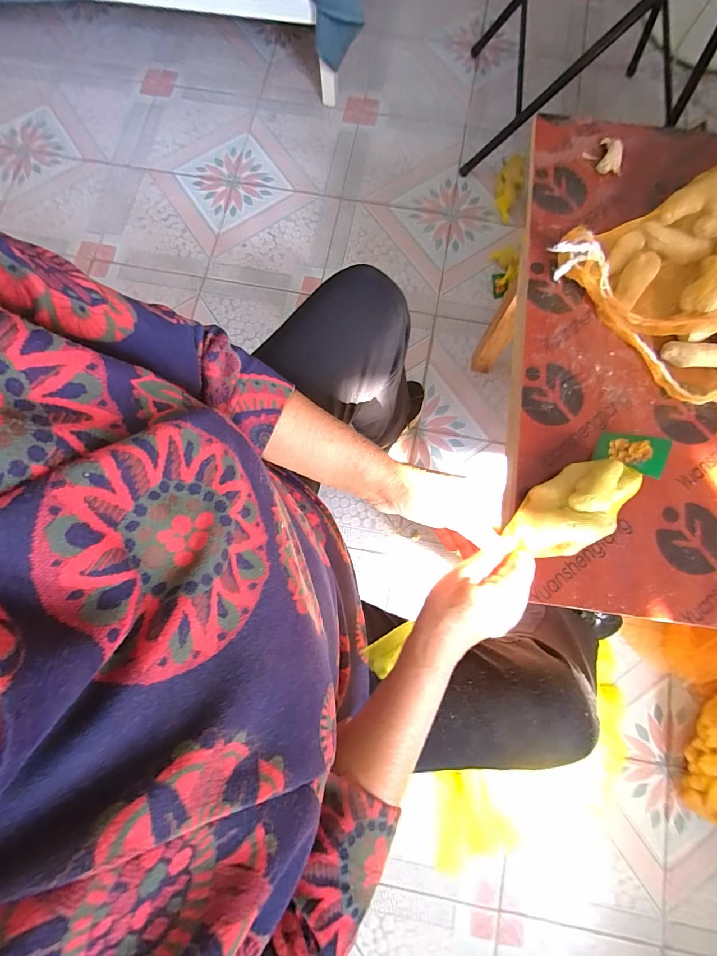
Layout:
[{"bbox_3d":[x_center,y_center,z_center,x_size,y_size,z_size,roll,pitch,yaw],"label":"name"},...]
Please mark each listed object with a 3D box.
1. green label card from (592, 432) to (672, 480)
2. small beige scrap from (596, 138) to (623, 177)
[{"bbox_3d":[0.273,-0.025,0.379,0.059,0.007,0.041,18,74,37],"label":"green label card"},{"bbox_3d":[0.316,-0.403,0.470,0.030,0.013,0.042,12,81,3],"label":"small beige scrap"}]

